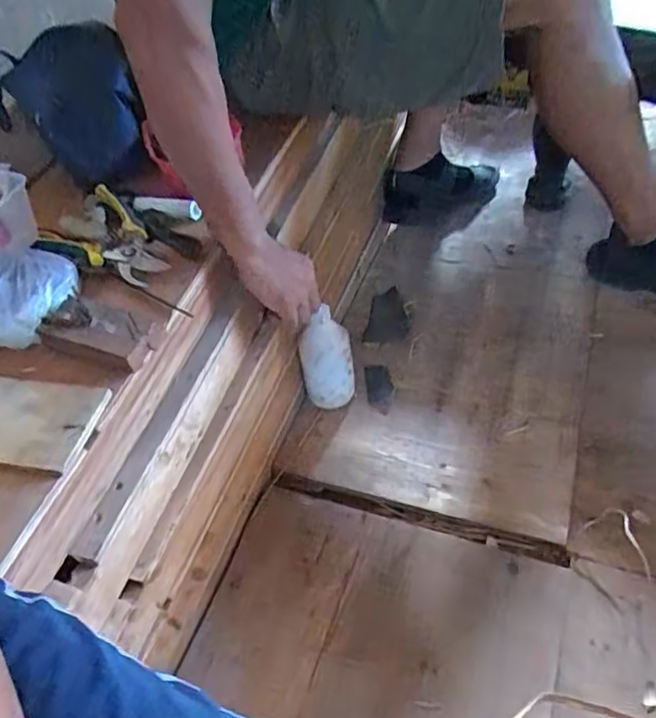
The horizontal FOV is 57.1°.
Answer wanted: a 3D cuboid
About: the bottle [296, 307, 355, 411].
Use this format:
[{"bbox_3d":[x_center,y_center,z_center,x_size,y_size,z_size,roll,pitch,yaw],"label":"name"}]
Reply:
[{"bbox_3d":[-0.003,0.006,0.851,0.075,0.156,0.059,-6,47,3],"label":"bottle"}]

